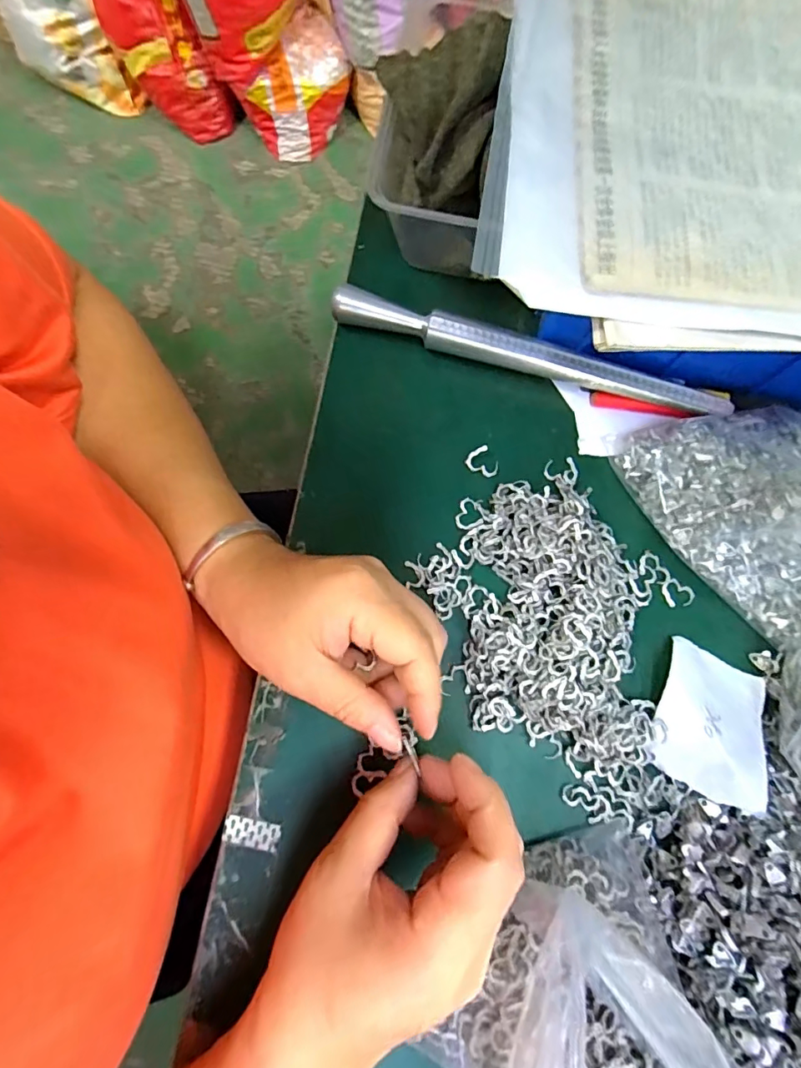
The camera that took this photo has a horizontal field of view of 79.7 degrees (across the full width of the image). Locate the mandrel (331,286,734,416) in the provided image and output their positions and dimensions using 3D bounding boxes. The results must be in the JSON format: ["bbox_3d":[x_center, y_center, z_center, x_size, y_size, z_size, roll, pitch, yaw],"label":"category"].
[{"bbox_3d":[0.074,-0.108,0.289,0.233,0.024,0.017,17,77,3],"label":"mandrel"}]

